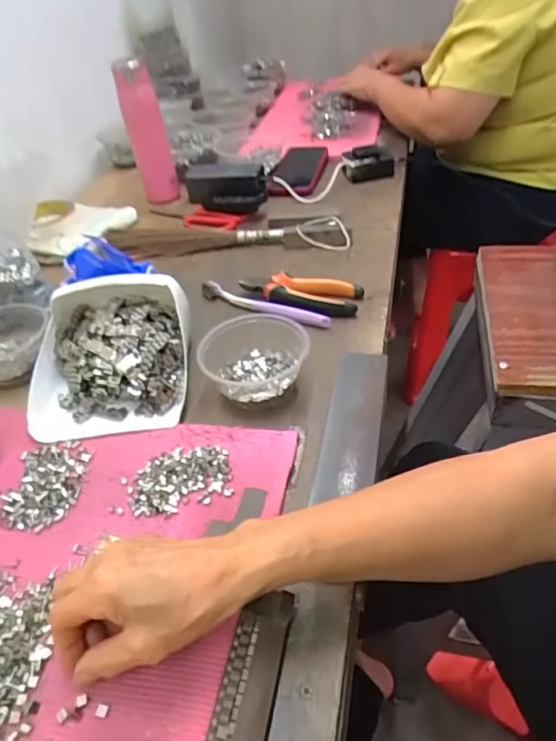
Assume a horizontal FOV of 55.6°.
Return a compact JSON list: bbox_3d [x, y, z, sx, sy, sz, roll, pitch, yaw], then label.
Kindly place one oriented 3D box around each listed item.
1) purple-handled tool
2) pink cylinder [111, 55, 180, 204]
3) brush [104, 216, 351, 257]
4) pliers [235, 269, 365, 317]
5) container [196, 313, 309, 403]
[{"bbox_3d":[-0.021,-0.082,0.640,0.182,0.015,0.020,19,47,27],"label":"purple-handled tool"},{"bbox_3d":[-0.218,-0.396,0.879,0.061,0.223,0.066,-17,41,-10],"label":"pink cylinder"},{"bbox_3d":[-0.078,-0.195,0.770,0.359,0.027,0.069,0,41,8],"label":"brush"},{"bbox_3d":[0.024,-0.092,0.639,0.148,0.024,0.061,8,43,17],"label":"pliers"},{"bbox_3d":[-0.022,-0.014,0.530,0.101,0.048,0.101,-4,41,3],"label":"container"}]

